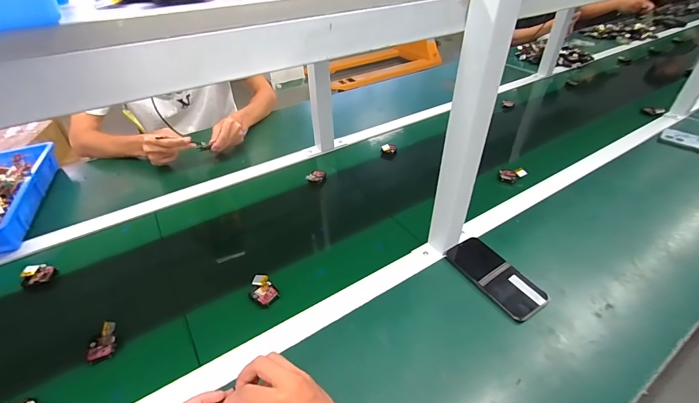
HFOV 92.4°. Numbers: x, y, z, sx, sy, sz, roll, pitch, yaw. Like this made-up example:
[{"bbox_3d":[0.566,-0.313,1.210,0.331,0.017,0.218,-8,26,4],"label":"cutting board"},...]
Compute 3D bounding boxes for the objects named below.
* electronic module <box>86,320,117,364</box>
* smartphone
[{"bbox_3d":[-0.355,0.203,0.481,0.036,0.026,0.048,-21,43,-22],"label":"electronic module"},{"bbox_3d":[0.241,0.119,0.559,0.072,0.013,0.163,-20,43,-21],"label":"smartphone"}]

